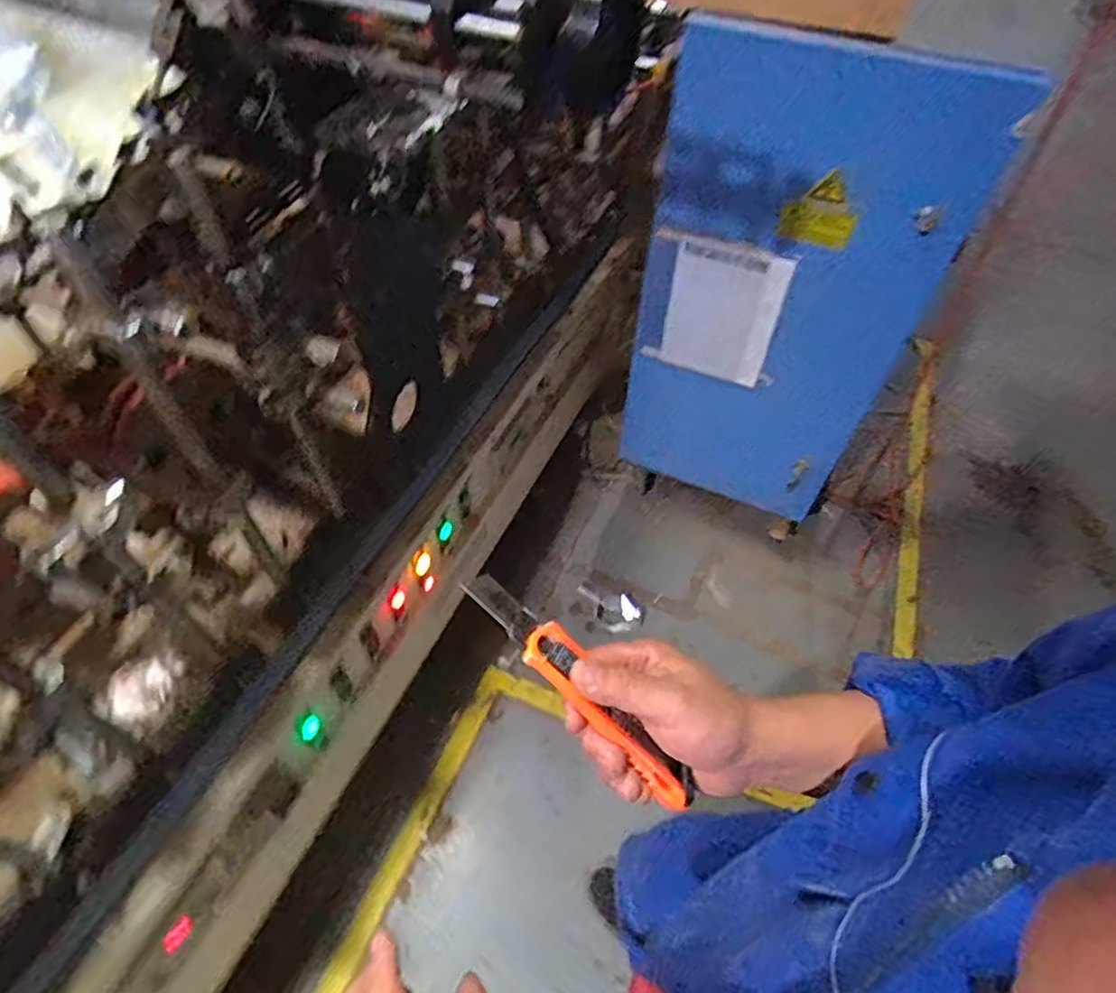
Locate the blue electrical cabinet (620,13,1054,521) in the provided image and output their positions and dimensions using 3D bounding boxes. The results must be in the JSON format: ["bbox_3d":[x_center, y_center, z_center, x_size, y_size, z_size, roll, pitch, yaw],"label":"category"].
[{"bbox_3d":[0.449,-0.378,1.363,0.525,1.041,0.276,26,56,16],"label":"blue electrical cabinet"}]

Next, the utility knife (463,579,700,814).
[{"bbox_3d":[0.018,0.117,0.400,0.189,0.012,0.028,47,60,-5],"label":"utility knife"}]

